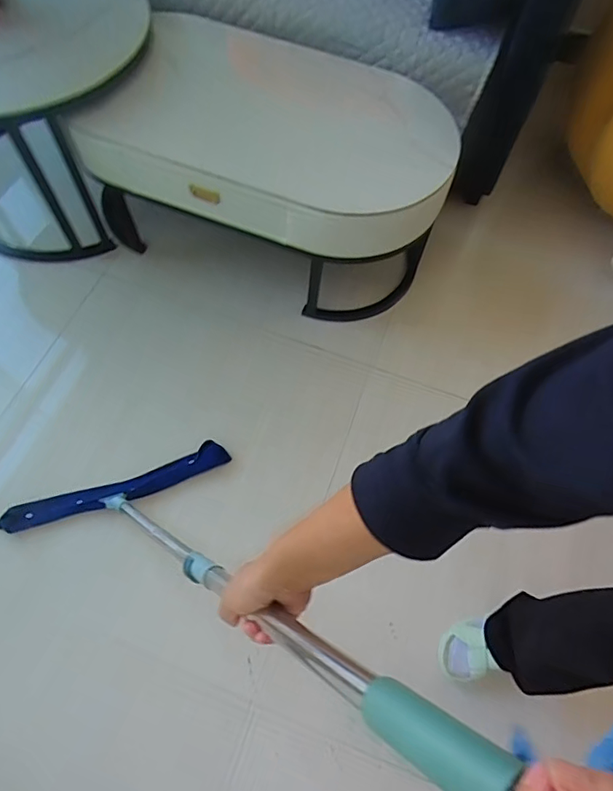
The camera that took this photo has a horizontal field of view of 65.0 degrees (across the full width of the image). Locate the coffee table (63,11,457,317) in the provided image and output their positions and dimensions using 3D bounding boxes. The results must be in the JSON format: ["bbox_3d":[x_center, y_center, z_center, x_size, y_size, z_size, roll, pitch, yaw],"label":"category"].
[{"bbox_3d":[-0.074,-0.606,1.322,0.887,0.442,0.622,19,66,7],"label":"coffee table"}]

